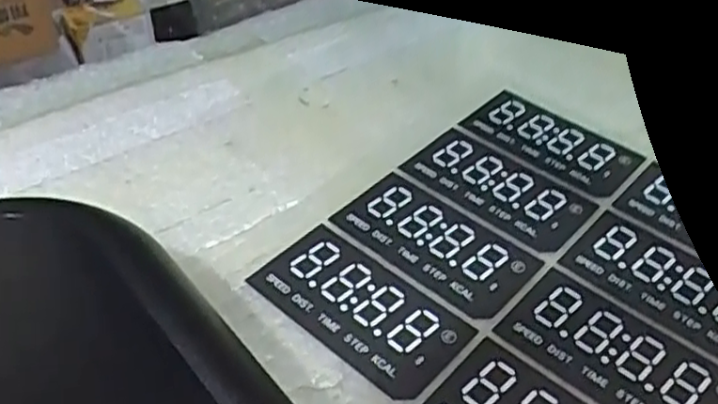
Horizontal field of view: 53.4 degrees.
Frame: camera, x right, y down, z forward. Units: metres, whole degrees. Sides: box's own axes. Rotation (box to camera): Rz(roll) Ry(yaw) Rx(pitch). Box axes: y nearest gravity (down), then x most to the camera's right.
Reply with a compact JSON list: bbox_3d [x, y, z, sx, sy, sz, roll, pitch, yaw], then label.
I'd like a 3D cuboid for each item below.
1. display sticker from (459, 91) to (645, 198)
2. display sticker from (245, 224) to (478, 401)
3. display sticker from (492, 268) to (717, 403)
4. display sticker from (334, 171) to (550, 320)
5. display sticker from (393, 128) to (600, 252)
[{"bbox_3d":[0.107,-0.034,0.397,0.092,0.004,0.047,33,52,29],"label":"display sticker"},{"bbox_3d":[0.000,0.044,0.308,0.090,0.004,0.048,33,52,29],"label":"display sticker"},{"bbox_3d":[0.107,0.063,0.291,0.091,0.004,0.049,33,52,29],"label":"display sticker"},{"bbox_3d":[0.036,0.018,0.339,0.092,0.004,0.047,33,52,29],"label":"display sticker"},{"bbox_3d":[0.071,-0.008,0.368,0.091,0.004,0.047,33,52,29],"label":"display sticker"}]

